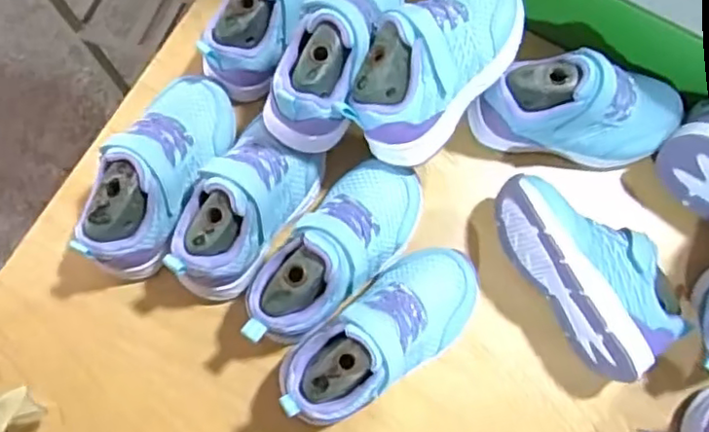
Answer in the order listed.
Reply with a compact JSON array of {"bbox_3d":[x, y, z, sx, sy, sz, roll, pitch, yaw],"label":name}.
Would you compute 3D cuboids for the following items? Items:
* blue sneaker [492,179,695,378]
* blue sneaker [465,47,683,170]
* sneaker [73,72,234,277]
[{"bbox_3d":[0.166,0.032,0.436,0.080,0.067,0.154,-36,80,-9],"label":"blue sneaker"},{"bbox_3d":[0.166,-0.083,0.453,0.152,0.069,0.064,10,76,1],"label":"blue sneaker"},{"bbox_3d":[-0.134,-0.030,0.438,0.062,0.077,0.152,24,77,5],"label":"sneaker"}]

